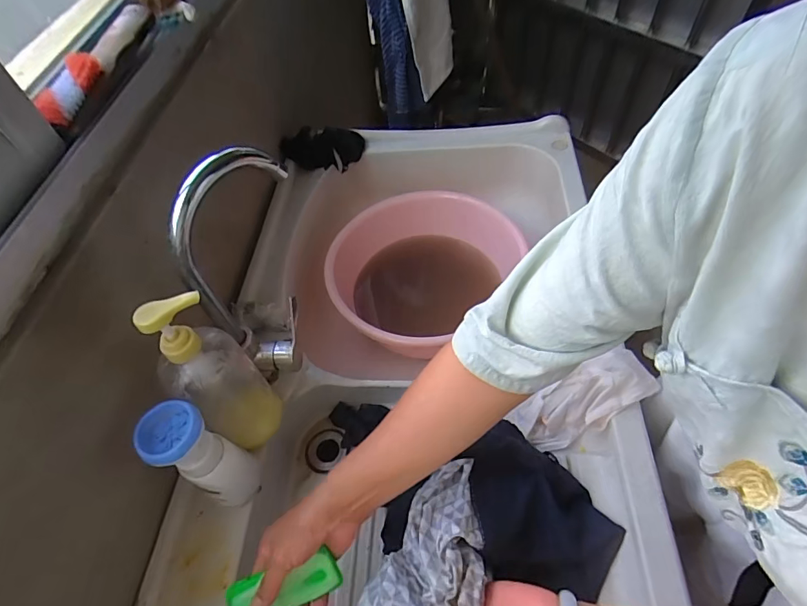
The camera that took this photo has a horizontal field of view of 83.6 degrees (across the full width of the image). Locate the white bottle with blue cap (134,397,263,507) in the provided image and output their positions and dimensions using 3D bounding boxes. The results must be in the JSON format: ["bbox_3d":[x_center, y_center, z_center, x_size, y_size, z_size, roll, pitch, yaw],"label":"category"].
[{"bbox_3d":[-0.218,0.171,0.500,0.073,0.167,0.059,26,61,21],"label":"white bottle with blue cap"}]

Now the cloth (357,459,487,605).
[{"bbox_3d":[0.036,0.240,0.430,0.095,0.044,0.181,23,60,19],"label":"cloth"}]

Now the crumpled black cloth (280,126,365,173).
[{"bbox_3d":[-0.163,-0.314,0.918,0.167,0.070,0.056,-10,54,-20],"label":"crumpled black cloth"}]

